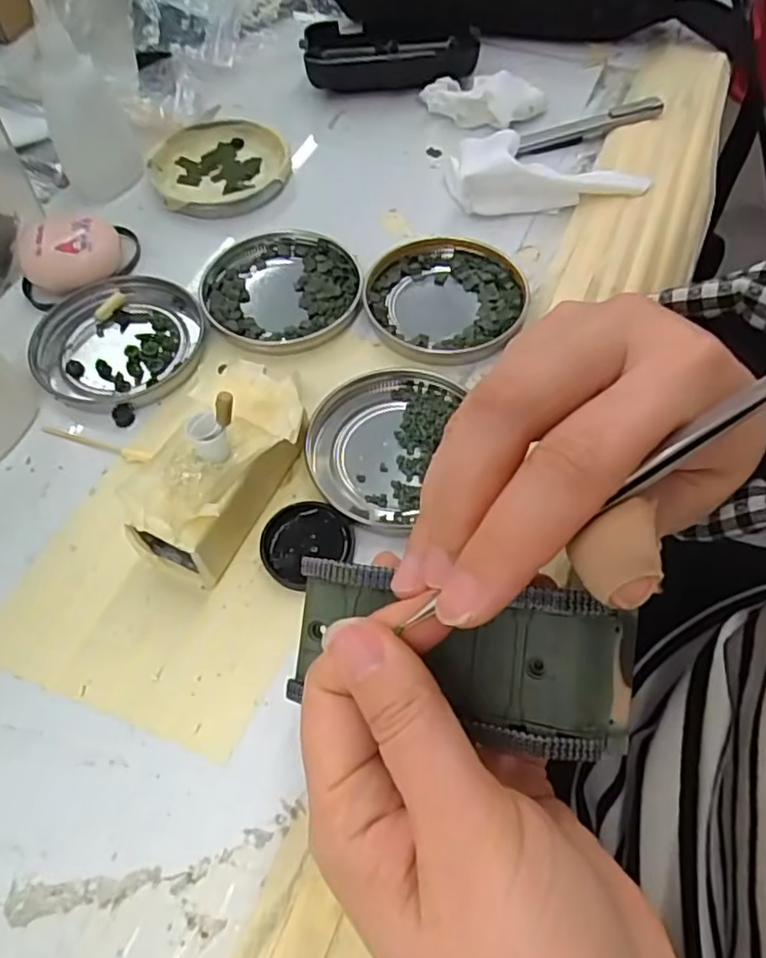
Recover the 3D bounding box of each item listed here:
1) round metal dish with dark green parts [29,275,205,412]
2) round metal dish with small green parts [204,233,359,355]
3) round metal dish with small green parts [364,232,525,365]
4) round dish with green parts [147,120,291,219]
[{"bbox_3d":[-0.126,-0.067,0.312,0.077,0.009,0.075,-1,59,1],"label":"round metal dish with dark green parts"},{"bbox_3d":[-0.051,-0.097,0.329,0.076,0.007,0.079,-1,59,1],"label":"round metal dish with small green parts"},{"bbox_3d":[0.031,-0.091,0.322,0.077,0.008,0.080,-1,59,1],"label":"round metal dish with small green parts"},{"bbox_3d":[-0.095,-0.182,0.379,0.077,0.010,0.074,-1,59,1],"label":"round dish with green parts"}]

